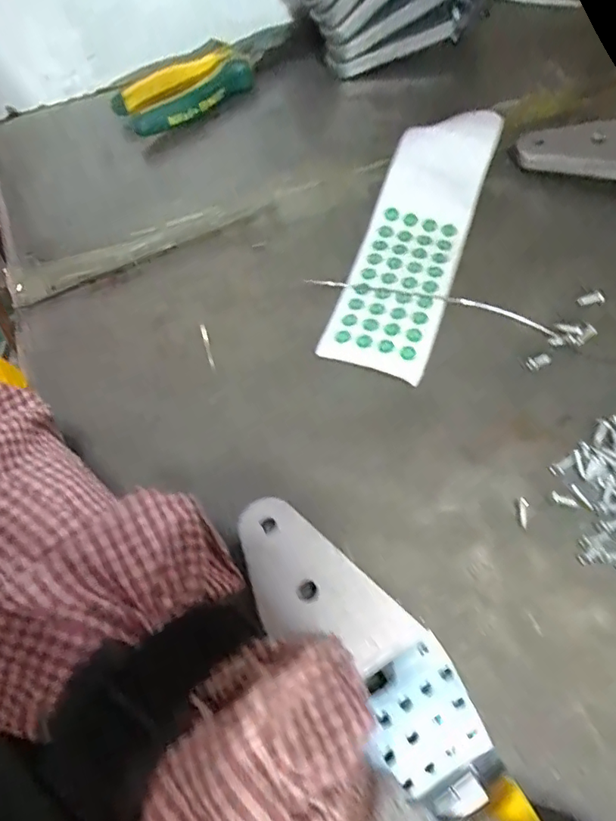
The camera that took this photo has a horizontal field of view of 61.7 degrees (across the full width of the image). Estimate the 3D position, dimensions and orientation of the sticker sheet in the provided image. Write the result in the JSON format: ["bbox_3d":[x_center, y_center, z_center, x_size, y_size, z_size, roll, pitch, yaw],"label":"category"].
[{"bbox_3d":[0.069,-0.115,0.327,0.060,0.021,0.203,17,67,11],"label":"sticker sheet"}]

